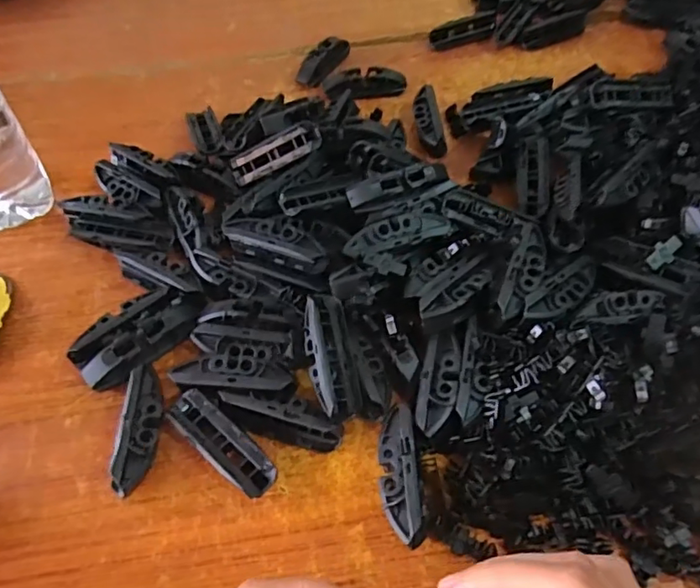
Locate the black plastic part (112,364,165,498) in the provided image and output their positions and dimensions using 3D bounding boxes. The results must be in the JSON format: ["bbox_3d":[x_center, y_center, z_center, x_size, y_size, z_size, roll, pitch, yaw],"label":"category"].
[{"bbox_3d":[-0.113,0.074,0.309,0.016,0.024,0.070,-2,54,0],"label":"black plastic part"}]

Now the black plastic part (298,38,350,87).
[{"bbox_3d":[-0.025,-0.214,0.521,0.023,0.024,0.073,20,57,15],"label":"black plastic part"}]

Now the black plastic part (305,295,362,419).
[{"bbox_3d":[-0.011,0.033,0.315,0.024,0.013,0.070,-9,71,-5],"label":"black plastic part"}]

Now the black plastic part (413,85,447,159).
[{"bbox_3d":[0.065,-0.144,0.463,0.023,0.019,0.063,-5,66,-2],"label":"black plastic part"}]

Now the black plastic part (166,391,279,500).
[{"bbox_3d":[-0.070,0.081,0.306,0.071,0.020,0.022,35,62,24],"label":"black plastic part"}]

